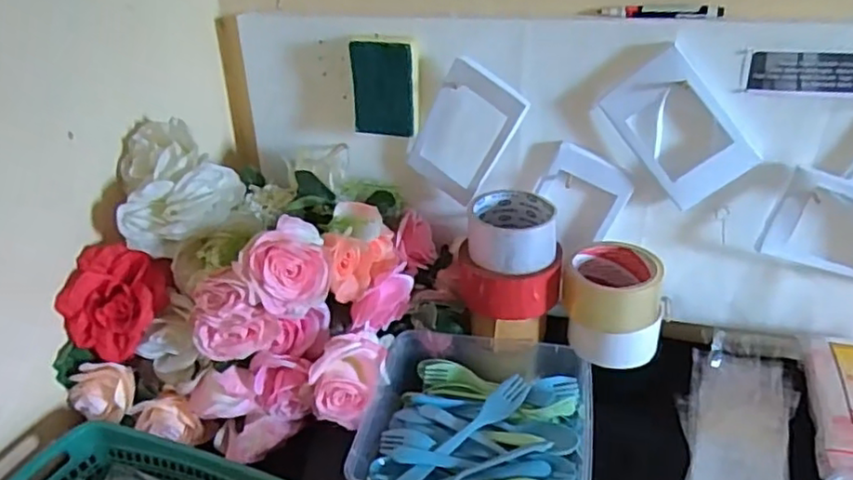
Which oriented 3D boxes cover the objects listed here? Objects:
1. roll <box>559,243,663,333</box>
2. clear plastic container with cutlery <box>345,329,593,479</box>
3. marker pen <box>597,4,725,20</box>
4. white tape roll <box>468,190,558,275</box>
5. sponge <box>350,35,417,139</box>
[{"bbox_3d":[0.185,0.046,0.632,0.094,0.056,0.074,7,30,17],"label":"roll"},{"bbox_3d":[0.051,0.172,0.603,0.198,0.063,0.208,4,30,12],"label":"clear plastic container with cutlery"},{"bbox_3d":[0.221,-0.216,0.601,0.110,0.011,0.016,8,30,18],"label":"marker pen"},{"bbox_3d":[0.086,-0.008,0.639,0.085,0.047,0.088,1,29,8],"label":"white tape roll"},{"bbox_3d":[-0.045,-0.164,0.682,0.067,0.100,0.022,6,30,16],"label":"sponge"}]

